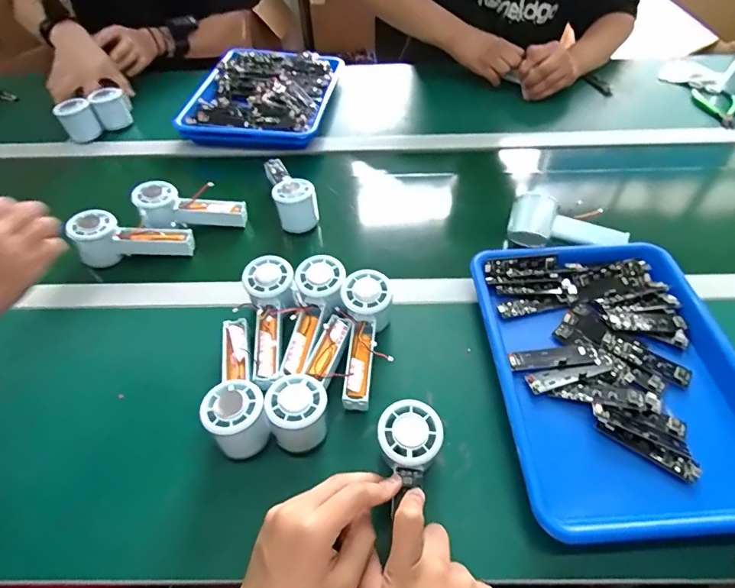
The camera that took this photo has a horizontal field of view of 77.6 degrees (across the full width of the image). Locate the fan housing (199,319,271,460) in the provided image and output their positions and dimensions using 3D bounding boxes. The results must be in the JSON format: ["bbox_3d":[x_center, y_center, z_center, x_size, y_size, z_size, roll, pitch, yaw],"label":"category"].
[{"bbox_3d":[-0.139,0.089,0.472,0.062,0.048,0.155,-18,51,-13],"label":"fan housing"}]

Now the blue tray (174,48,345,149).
[{"bbox_3d":[-0.190,-0.378,0.877,0.240,0.054,0.305,5,50,6],"label":"blue tray"}]

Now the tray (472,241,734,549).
[{"bbox_3d":[0.267,0.079,0.491,0.258,0.034,0.337,-3,50,0],"label":"tray"}]

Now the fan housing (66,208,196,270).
[{"bbox_3d":[-0.321,-0.072,0.633,0.148,0.062,0.046,3,48,-18],"label":"fan housing"}]

